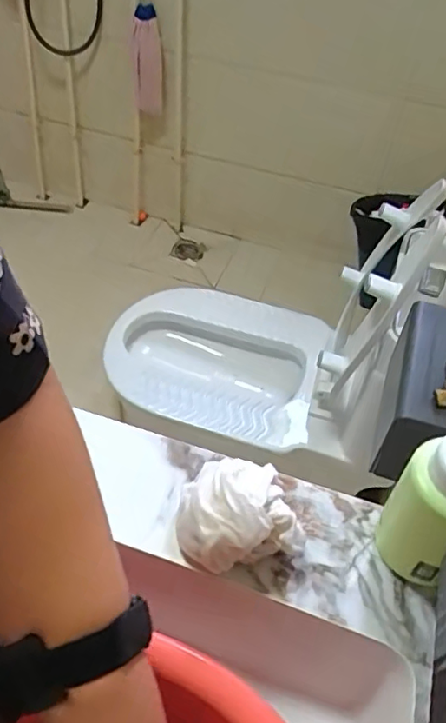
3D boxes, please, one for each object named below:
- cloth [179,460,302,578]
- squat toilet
[{"bbox_3d":[0.008,0.100,0.413,0.079,0.050,0.081,-5,46,-11],"label":"cloth"},{"bbox_3d":[-0.024,0.003,1.436,0.516,0.112,0.436,16,46,9],"label":"squat toilet"}]

